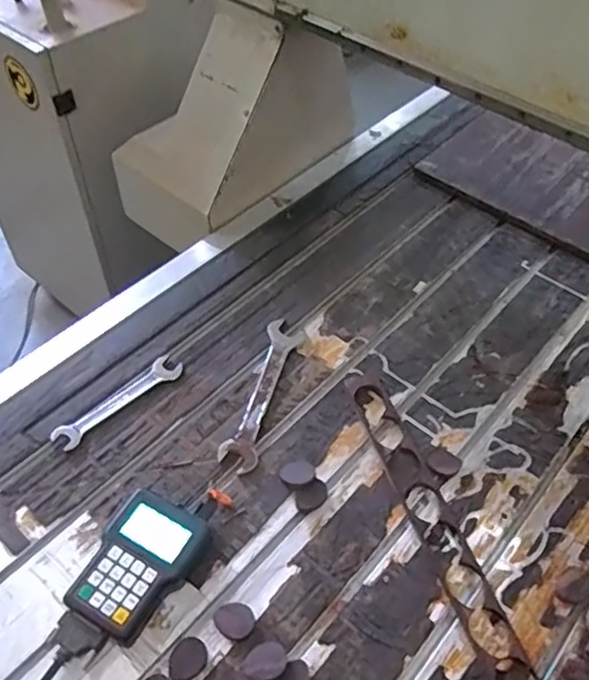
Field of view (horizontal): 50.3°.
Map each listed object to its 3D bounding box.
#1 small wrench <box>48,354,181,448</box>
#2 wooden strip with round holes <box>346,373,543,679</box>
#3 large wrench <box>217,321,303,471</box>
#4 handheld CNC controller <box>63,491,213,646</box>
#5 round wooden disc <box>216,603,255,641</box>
[{"bbox_3d":[-0.235,0.081,0.848,0.039,0.007,0.190,38,60,26],"label":"small wrench"},{"bbox_3d":[0.169,0.220,0.742,0.052,0.011,0.453,-15,53,-13],"label":"wooden strip with round holes"},{"bbox_3d":[-0.042,0.068,0.868,0.051,0.010,0.254,12,52,9],"label":"large wrench"},{"bbox_3d":[-0.173,0.249,0.698,0.107,0.037,0.148,23,54,17],"label":"handheld CNC controller"},{"bbox_3d":[-0.063,0.303,0.674,0.040,0.009,0.037,0,51,-1],"label":"round wooden disc"}]

